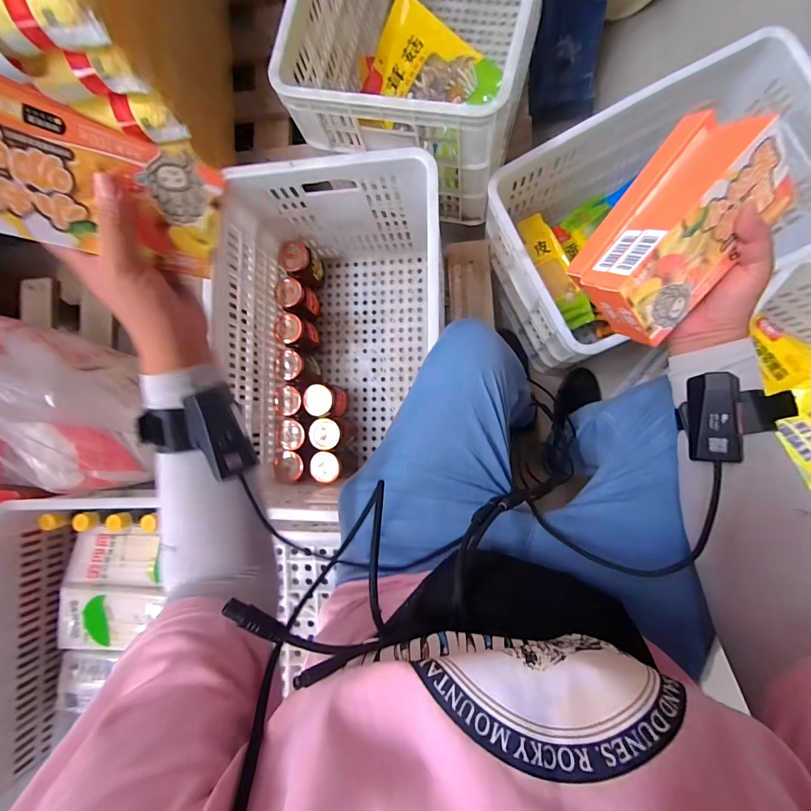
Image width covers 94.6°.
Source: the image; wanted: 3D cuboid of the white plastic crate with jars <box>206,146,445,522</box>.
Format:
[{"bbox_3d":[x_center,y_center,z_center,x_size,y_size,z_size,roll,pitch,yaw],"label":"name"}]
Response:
[{"bbox_3d":[-0.111,-0.093,0.669,0.332,0.292,0.516,2,88,7],"label":"white plastic crate with jars"}]

